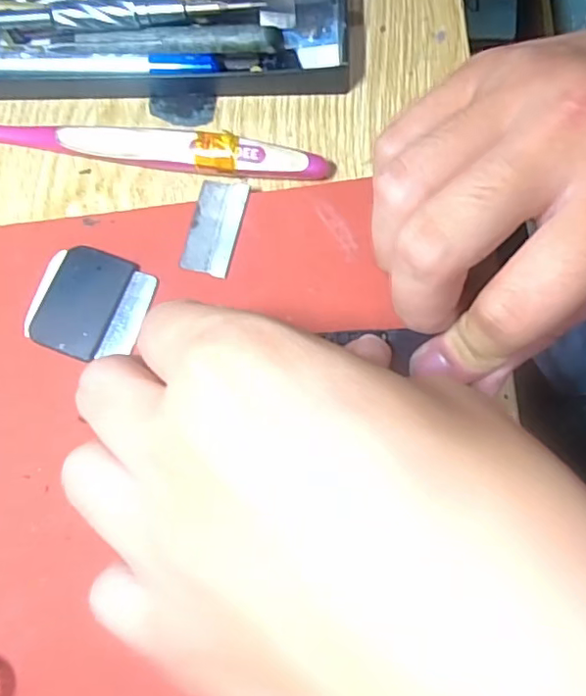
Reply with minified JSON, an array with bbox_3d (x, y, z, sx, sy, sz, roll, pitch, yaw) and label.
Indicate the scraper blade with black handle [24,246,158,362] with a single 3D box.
[{"bbox_3d":[-0.074,-0.016,0.208,0.039,0.004,0.040,16,76,6],"label":"scraper blade with black handle"}]

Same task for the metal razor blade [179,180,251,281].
[{"bbox_3d":[-0.030,-0.047,0.217,0.019,0.004,0.038,11,75,5],"label":"metal razor blade"}]

